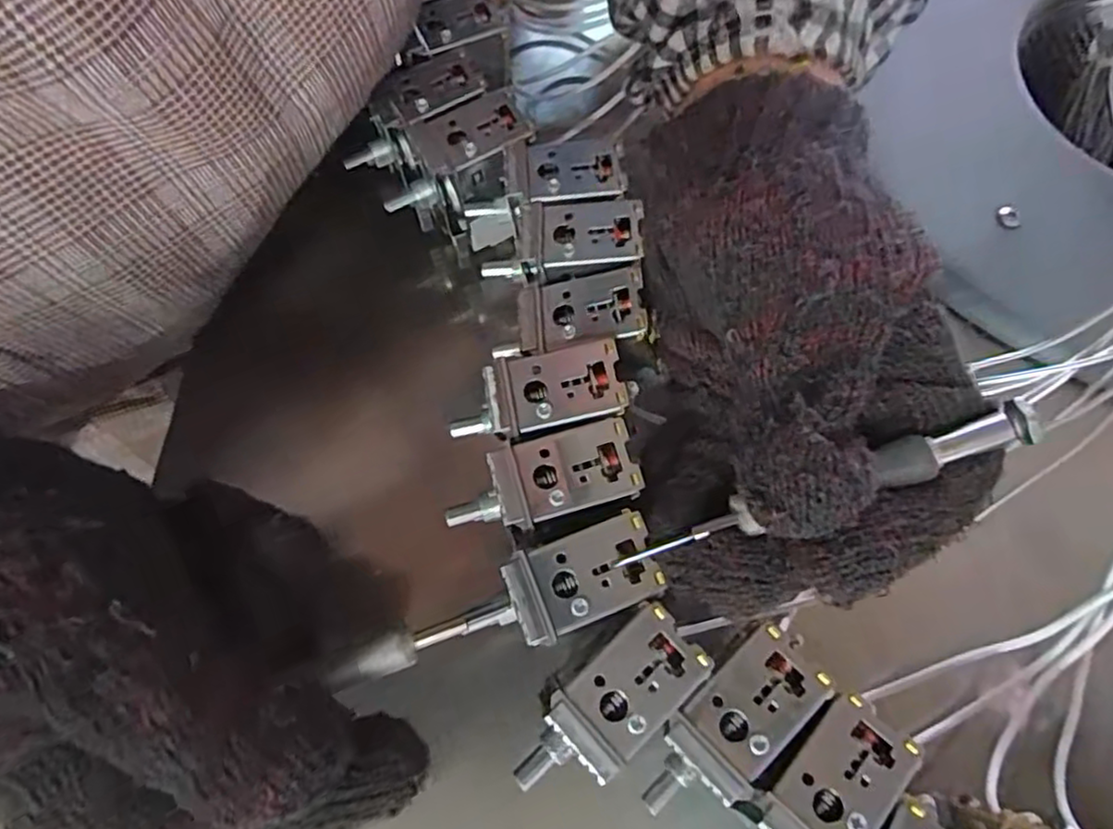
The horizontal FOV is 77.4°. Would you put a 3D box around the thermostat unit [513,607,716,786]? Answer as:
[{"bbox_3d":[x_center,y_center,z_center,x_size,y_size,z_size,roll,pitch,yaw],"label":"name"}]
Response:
[{"bbox_3d":[0.012,0.071,0.167,0.053,0.017,0.022,-43,74,-3],"label":"thermostat unit"}]

